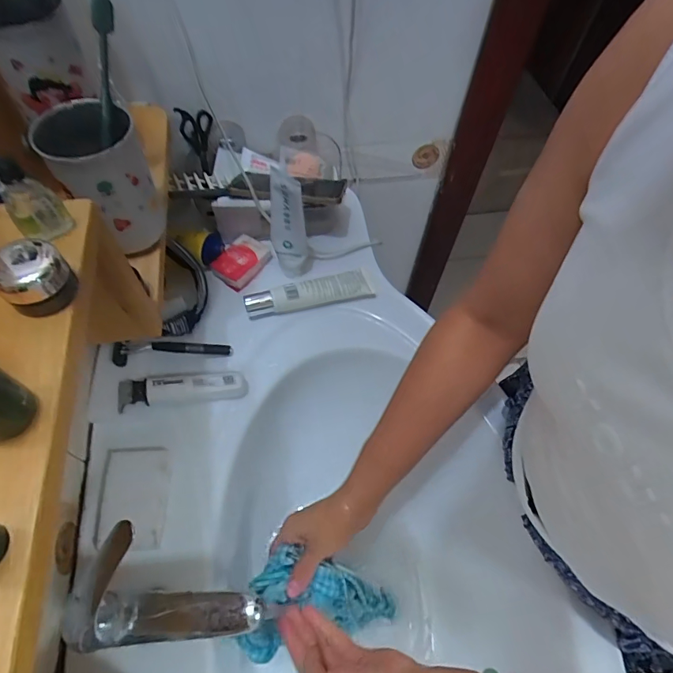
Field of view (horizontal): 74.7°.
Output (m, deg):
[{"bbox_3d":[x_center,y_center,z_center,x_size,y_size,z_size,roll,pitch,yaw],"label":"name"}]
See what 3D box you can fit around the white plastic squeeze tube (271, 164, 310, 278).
[{"bbox_3d":[-0.062,-0.150,0.590,0.052,0.145,0.046,-2,60,-4],"label":"white plastic squeeze tube"}]

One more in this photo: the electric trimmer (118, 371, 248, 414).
[{"bbox_3d":[-0.185,0.064,0.539,0.144,0.038,0.032,-3,59,-19],"label":"electric trimmer"}]

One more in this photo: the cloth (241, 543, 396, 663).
[{"bbox_3d":[-0.020,0.280,0.482,0.163,0.100,0.090,-11,61,-9],"label":"cloth"}]

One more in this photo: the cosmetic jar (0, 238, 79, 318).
[{"bbox_3d":[-0.158,-0.031,0.229,0.033,0.029,0.028,-34,67,-20],"label":"cosmetic jar"}]

